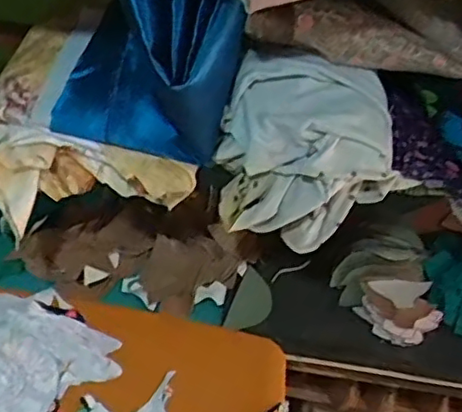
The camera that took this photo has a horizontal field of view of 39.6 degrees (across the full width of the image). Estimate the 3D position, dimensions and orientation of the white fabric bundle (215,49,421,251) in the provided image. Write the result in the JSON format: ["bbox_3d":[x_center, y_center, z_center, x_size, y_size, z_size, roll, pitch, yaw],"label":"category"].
[{"bbox_3d":[0.091,-0.060,0.714,0.200,0.164,0.124,7,45,1],"label":"white fabric bundle"}]

